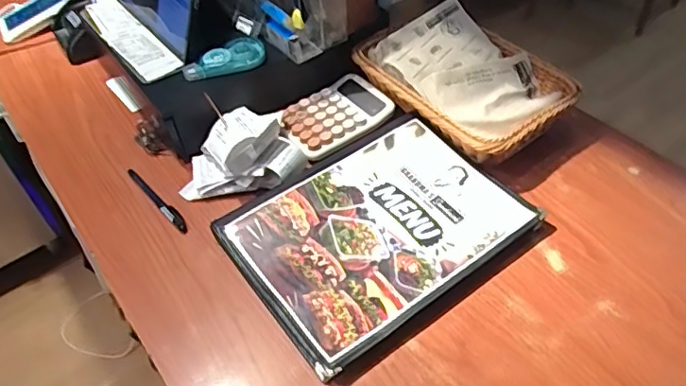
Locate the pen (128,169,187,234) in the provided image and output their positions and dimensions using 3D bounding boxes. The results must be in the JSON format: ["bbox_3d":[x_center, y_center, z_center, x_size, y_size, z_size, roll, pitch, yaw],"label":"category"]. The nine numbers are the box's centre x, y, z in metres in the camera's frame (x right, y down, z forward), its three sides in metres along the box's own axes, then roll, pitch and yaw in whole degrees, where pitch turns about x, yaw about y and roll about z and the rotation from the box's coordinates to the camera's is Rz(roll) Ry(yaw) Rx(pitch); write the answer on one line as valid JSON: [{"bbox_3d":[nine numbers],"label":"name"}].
[{"bbox_3d":[-0.239,0.009,0.728,0.013,0.012,0.137,-36,55,-26],"label":"pen"}]

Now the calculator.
[{"bbox_3d":[-0.008,-0.108,0.792,0.149,0.023,0.108,-31,53,-22],"label":"calculator"}]

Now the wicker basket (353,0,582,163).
[{"bbox_3d":[0.168,-0.162,0.784,0.201,0.075,0.278,-28,52,-20],"label":"wicker basket"}]

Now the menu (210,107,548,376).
[{"bbox_3d":[0.041,0.035,0.661,0.314,0.021,0.230,-30,52,-22],"label":"menu"}]

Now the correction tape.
[{"bbox_3d":[-0.160,-0.181,0.766,0.113,0.042,0.017,-22,14,-16],"label":"correction tape"}]

